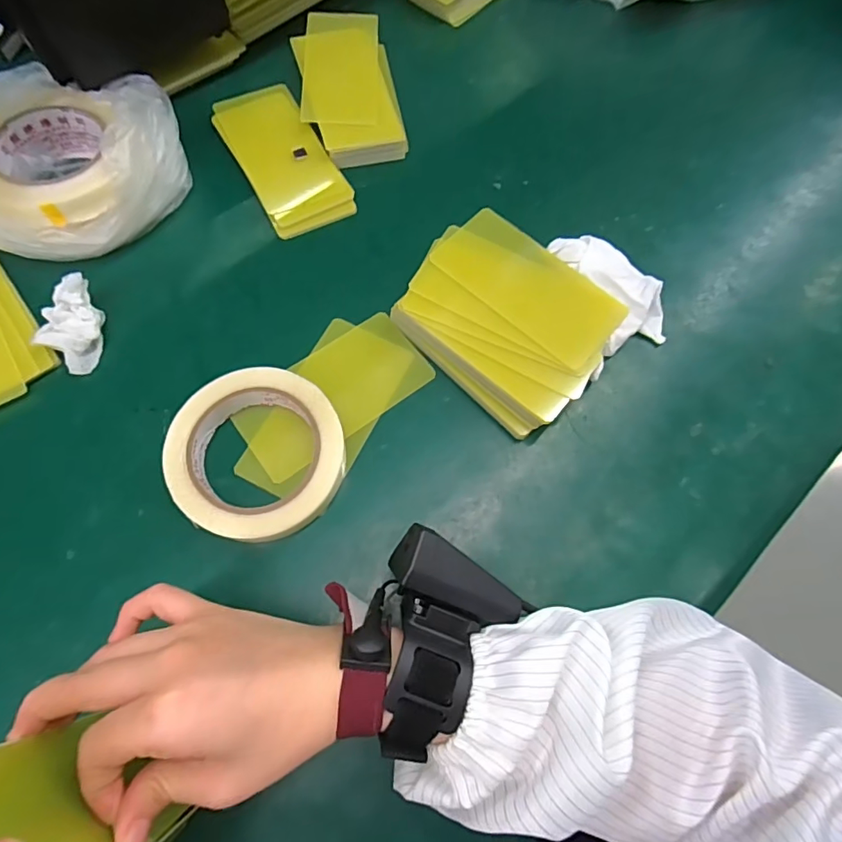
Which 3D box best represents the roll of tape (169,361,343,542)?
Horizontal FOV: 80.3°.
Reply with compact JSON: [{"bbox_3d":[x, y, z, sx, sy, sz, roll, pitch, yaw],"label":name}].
[{"bbox_3d":[-0.108,0.020,0.329,0.111,0.026,0.109,1,70,-2],"label":"roll of tape"}]

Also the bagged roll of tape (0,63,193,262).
[{"bbox_3d":[-0.268,-0.200,0.380,0.148,0.070,0.149,1,70,-2],"label":"bagged roll of tape"}]

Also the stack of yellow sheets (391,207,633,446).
[{"bbox_3d":[0.064,-0.076,0.371,0.145,0.029,0.120,43,74,12],"label":"stack of yellow sheets"}]

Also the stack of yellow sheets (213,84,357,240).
[{"bbox_3d":[-0.119,-0.227,0.429,0.070,0.012,0.152,-28,74,-12],"label":"stack of yellow sheets"}]

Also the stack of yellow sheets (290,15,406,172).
[{"bbox_3d":[-0.066,-0.303,0.453,0.083,0.026,0.175,-9,71,-6],"label":"stack of yellow sheets"}]

